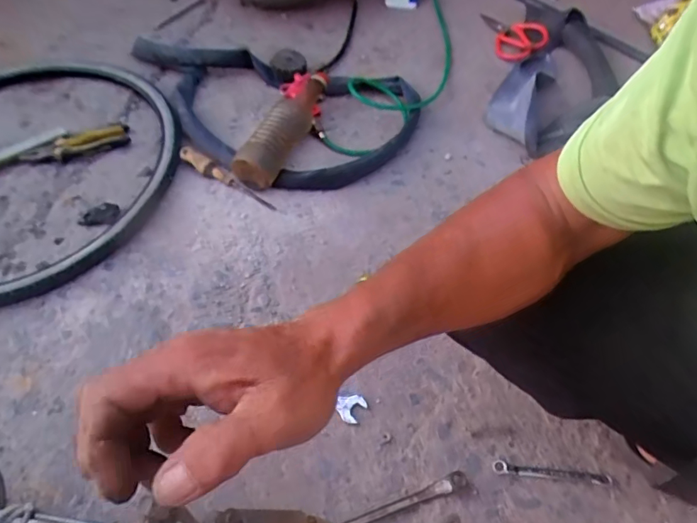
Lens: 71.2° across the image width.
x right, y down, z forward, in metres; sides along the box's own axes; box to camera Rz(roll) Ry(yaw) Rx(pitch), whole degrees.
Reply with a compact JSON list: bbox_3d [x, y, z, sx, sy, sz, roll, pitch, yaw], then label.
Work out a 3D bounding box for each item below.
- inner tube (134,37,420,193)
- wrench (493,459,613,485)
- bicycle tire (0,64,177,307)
[{"bbox_3d":[-0.189,-0.324,0.972,0.650,0.052,0.361,19,61,15],"label":"inner tube"},{"bbox_3d":[0.249,0.261,0.597,0.141,0.011,0.015,5,58,7],"label":"wrench"},{"bbox_3d":[-0.595,-0.173,0.872,0.548,0.070,0.580,-2,58,3],"label":"bicycle tire"}]

